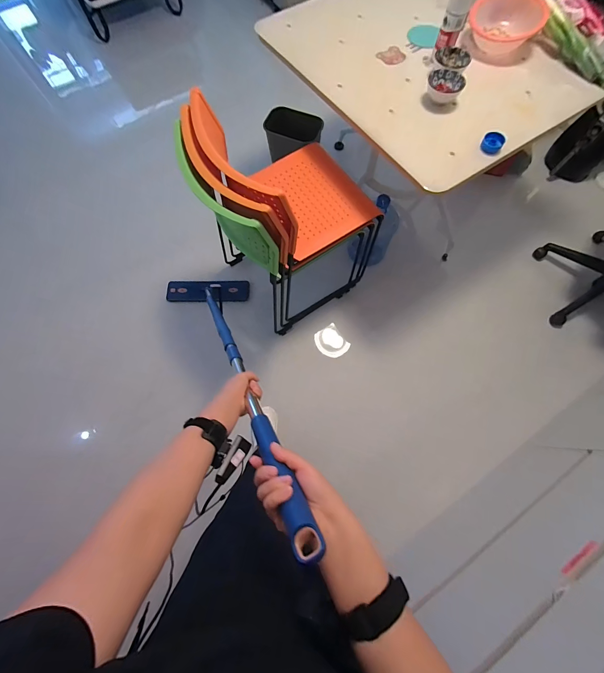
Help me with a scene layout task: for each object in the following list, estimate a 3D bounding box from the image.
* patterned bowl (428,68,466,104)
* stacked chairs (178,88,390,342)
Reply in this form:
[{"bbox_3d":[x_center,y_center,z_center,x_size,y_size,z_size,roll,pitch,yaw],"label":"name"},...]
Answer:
[{"bbox_3d":[0.438,-0.765,0.906,0.105,0.068,0.083,16,73,6],"label":"patterned bowl"},{"bbox_3d":[-0.039,-0.430,1.155,0.551,0.843,0.435,-33,75,-9],"label":"stacked chairs"}]

